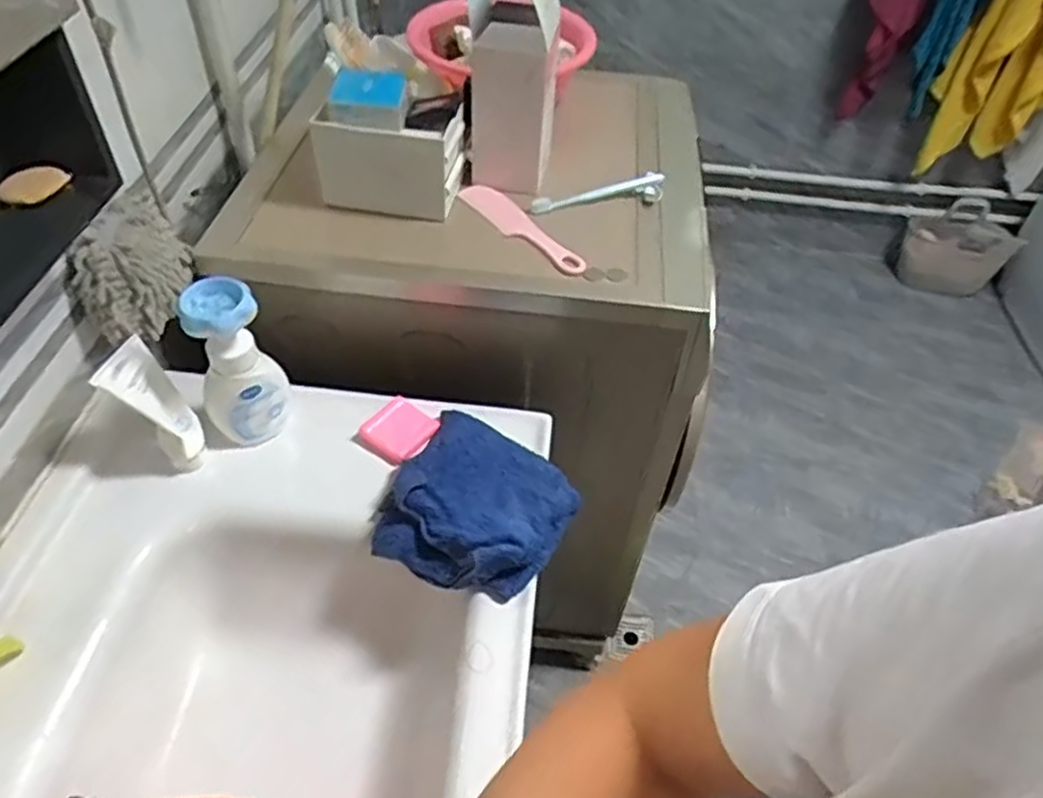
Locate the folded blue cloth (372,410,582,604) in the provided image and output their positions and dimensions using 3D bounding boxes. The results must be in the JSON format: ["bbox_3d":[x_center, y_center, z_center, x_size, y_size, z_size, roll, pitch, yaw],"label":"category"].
[{"bbox_3d":[-0.045,0.108,0.776,0.186,0.046,0.184,23,50,17],"label":"folded blue cloth"}]

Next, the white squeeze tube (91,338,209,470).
[{"bbox_3d":[-0.375,0.012,0.763,0.034,0.155,0.052,4,43,29],"label":"white squeeze tube"}]

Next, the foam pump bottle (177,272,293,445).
[{"bbox_3d":[-0.304,-0.033,0.791,0.085,0.199,0.064,-18,51,-19],"label":"foam pump bottle"}]

